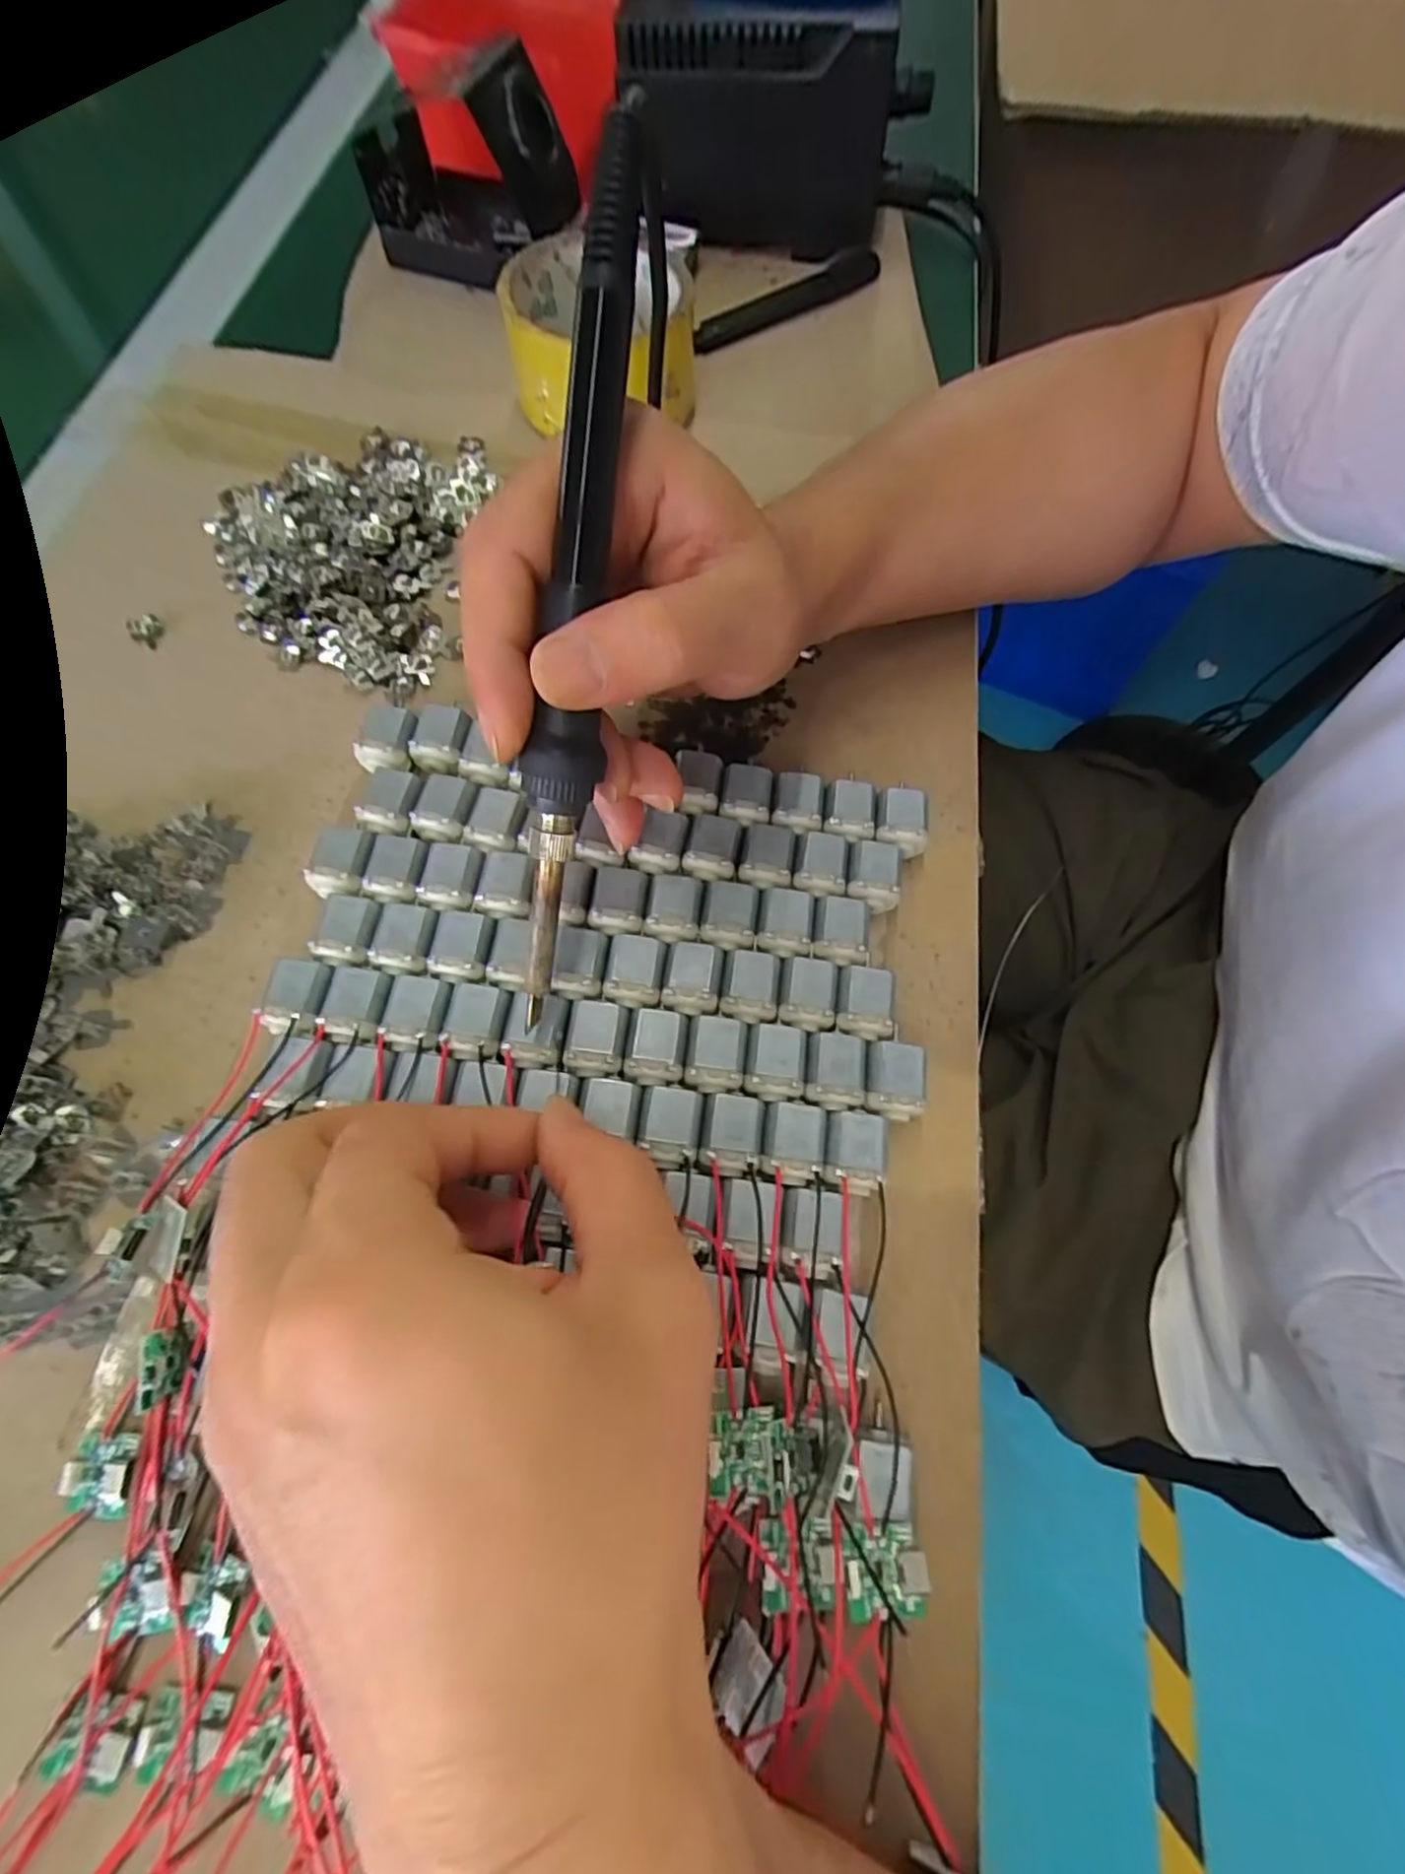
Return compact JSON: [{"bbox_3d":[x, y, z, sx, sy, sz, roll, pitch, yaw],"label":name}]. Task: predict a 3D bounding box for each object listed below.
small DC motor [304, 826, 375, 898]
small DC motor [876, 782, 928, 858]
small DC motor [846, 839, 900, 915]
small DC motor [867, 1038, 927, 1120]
[{"bbox_3d":[-0.125,-0.024,0.247,0.018,0.015,0.025,4,69,0],"label":"small DC motor"},{"bbox_3d":[0.073,-0.041,0.263,0.017,0.015,0.027,3,69,-1],"label":"small DC motor"},{"bbox_3d":[0.061,-0.020,0.256,0.018,0.016,0.027,7,69,1],"label":"small DC motor"},{"bbox_3d":[0.062,0.048,0.230,0.017,0.015,0.024,6,69,0],"label":"small DC motor"}]

